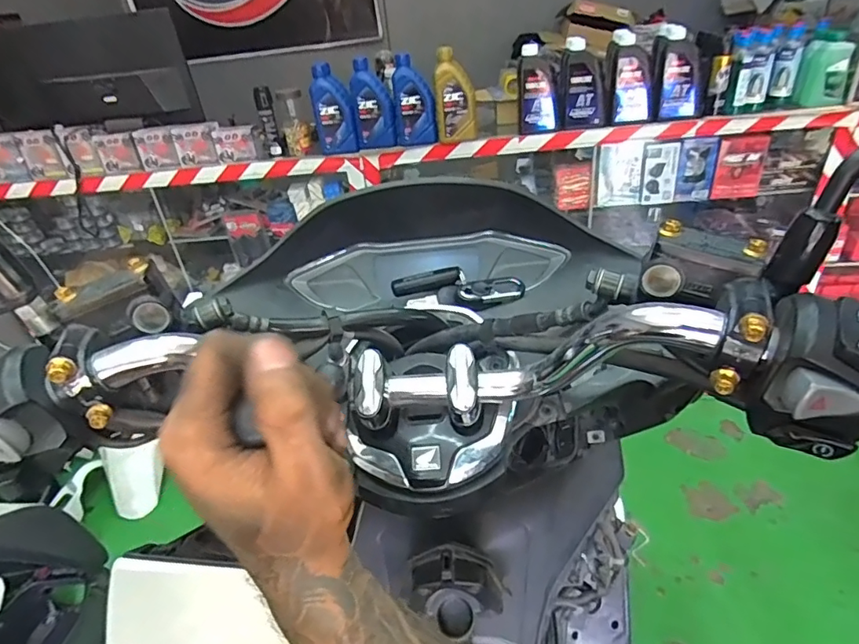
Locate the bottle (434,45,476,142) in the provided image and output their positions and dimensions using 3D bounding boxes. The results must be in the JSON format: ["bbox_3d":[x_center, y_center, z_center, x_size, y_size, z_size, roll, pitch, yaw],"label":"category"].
[{"bbox_3d":[0.074,-0.618,1.455,0.113,0.253,0.068,-3,32,6],"label":"bottle"}]

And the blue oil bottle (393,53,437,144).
[{"bbox_3d":[-0.045,-0.622,1.467,0.117,0.219,0.055,-6,32,2],"label":"blue oil bottle"}]

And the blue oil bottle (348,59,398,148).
[{"bbox_3d":[-0.165,-0.623,1.492,0.114,0.219,0.074,-8,32,-3],"label":"blue oil bottle"}]

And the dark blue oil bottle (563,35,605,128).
[{"bbox_3d":[0.431,-0.661,1.438,0.121,0.213,0.071,3,33,16],"label":"dark blue oil bottle"}]

